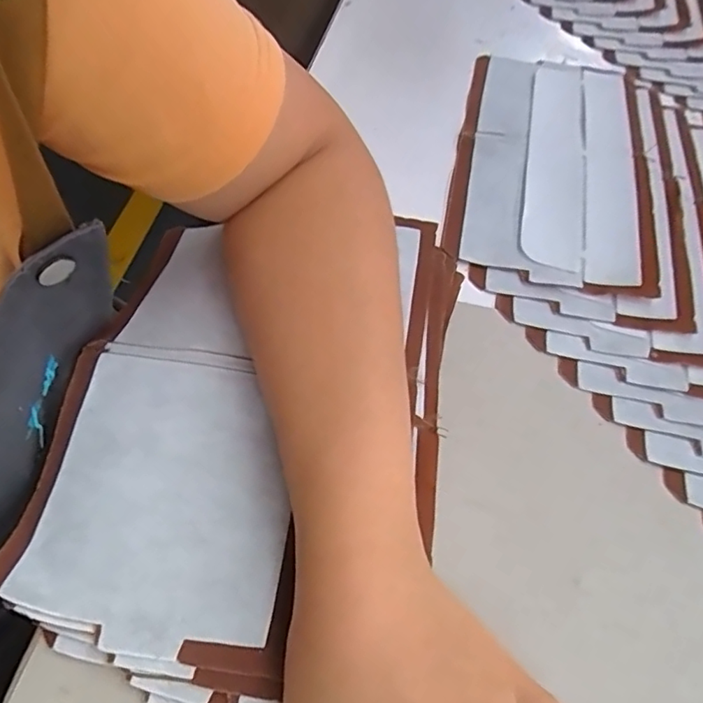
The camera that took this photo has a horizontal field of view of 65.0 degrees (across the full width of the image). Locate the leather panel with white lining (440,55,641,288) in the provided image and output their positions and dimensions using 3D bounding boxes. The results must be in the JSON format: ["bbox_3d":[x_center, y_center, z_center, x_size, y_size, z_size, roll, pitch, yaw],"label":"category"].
[{"bbox_3d":[0.134,-0.142,0.384,0.113,0.010,0.234,11,58,6],"label":"leather panel with white lining"}]

